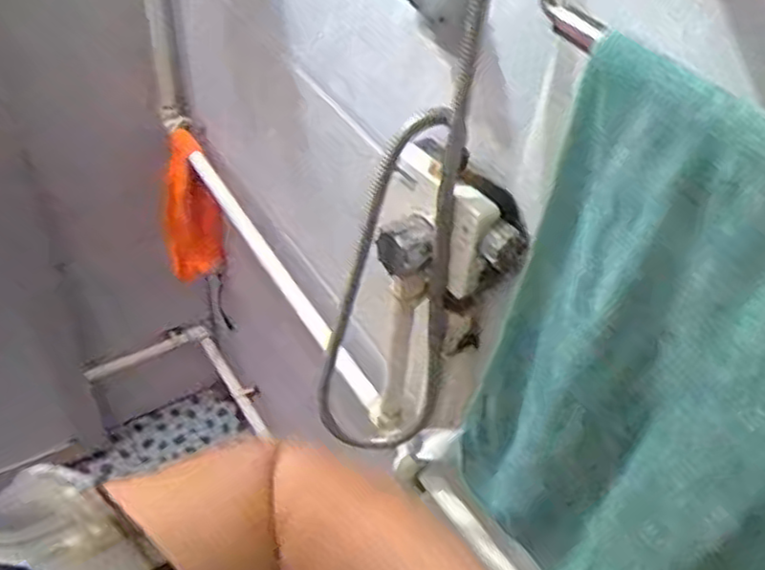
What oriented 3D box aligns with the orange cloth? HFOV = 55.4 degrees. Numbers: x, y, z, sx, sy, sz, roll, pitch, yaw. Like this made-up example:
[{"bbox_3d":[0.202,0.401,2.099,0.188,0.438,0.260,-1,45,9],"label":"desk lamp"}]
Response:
[{"bbox_3d":[-0.372,-0.137,1.439,0.113,0.373,0.060,8,54,-6],"label":"orange cloth"}]

